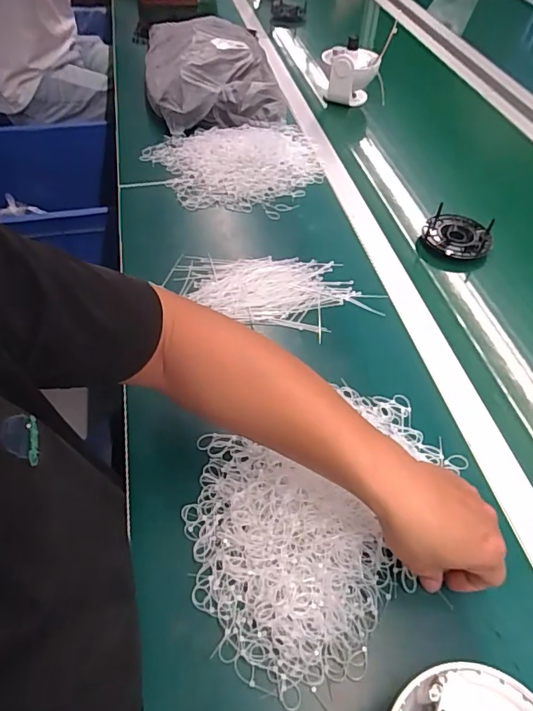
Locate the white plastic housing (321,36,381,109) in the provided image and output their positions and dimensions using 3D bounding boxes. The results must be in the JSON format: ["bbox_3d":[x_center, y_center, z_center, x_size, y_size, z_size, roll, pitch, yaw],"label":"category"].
[{"bbox_3d":[0.175,-0.591,1.021,0.112,0.131,0.081,10,51,7],"label":"white plastic housing"}]

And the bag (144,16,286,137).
[{"bbox_3d":[-0.119,-0.569,0.970,0.244,0.099,0.329,-12,52,-11],"label":"bag"}]

